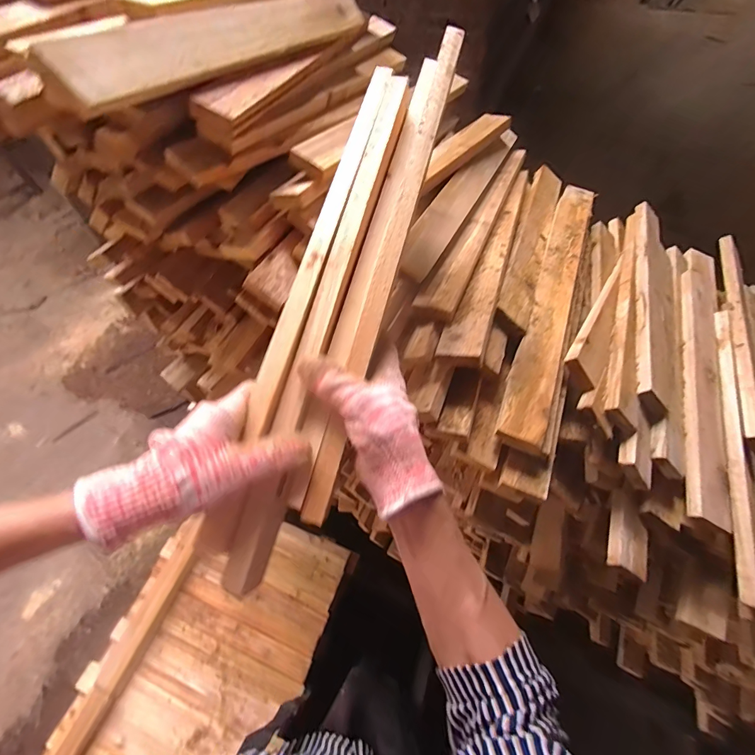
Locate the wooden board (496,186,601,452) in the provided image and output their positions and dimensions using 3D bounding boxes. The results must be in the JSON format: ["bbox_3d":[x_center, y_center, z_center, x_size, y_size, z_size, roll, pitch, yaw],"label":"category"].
[{"bbox_3d":[0.273,-0.141,0.590,0.065,0.035,0.570,19,58,13],"label":"wooden board"}]

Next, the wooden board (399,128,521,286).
[{"bbox_3d":[0.140,-0.300,0.606,0.053,0.013,0.462,37,55,-8],"label":"wooden board"}]

